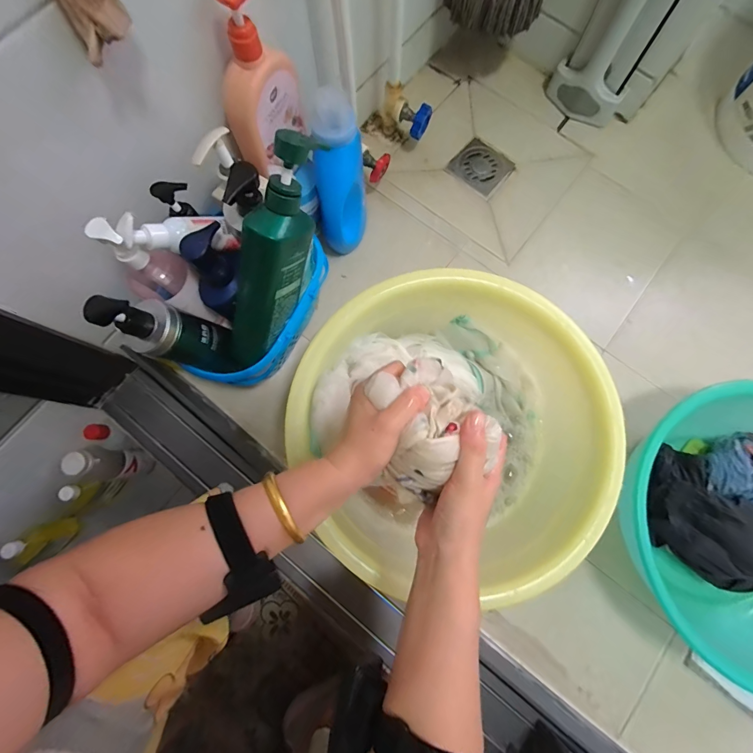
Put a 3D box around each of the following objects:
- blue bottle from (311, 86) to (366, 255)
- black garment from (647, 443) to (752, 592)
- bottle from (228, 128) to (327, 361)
[{"bbox_3d":[-0.052,-0.274,0.544,0.069,0.231,0.093,-6,77,-1],"label":"blue bottle"},{"bbox_3d":[0.463,0.193,0.501,0.154,0.072,0.138,36,80,8],"label":"black garment"},{"bbox_3d":[-0.120,-0.130,0.420,0.058,0.266,0.060,33,37,6],"label":"bottle"}]

